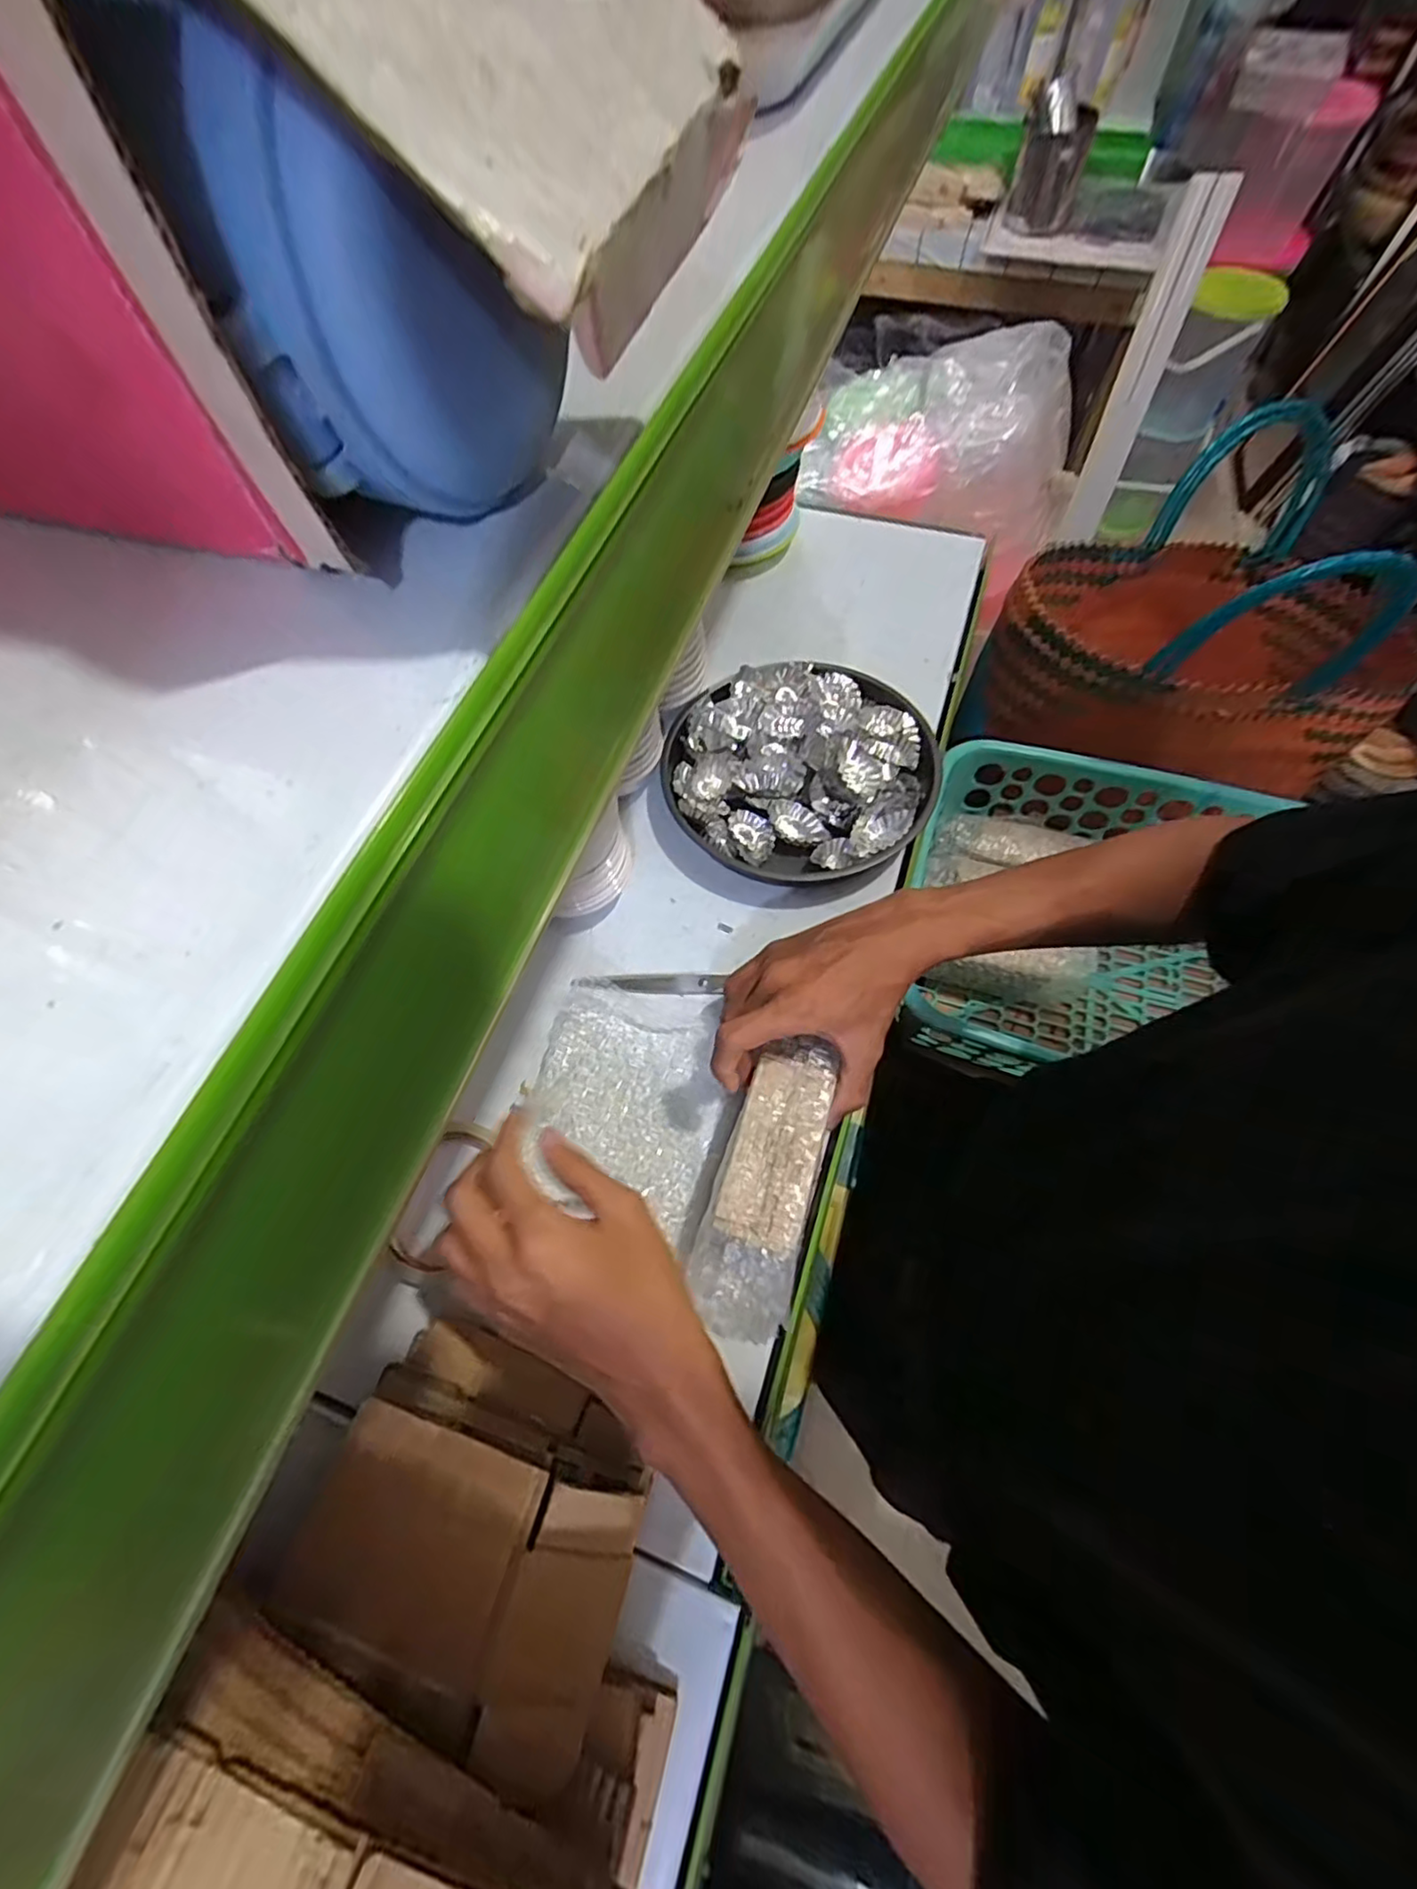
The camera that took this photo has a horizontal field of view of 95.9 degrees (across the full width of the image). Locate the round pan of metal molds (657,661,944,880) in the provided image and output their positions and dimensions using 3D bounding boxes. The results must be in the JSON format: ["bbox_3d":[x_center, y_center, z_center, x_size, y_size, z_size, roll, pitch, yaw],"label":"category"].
[{"bbox_3d":[0.070,-0.142,0.517,0.208,0.049,0.205,-1,64,1],"label":"round pan of metal molds"}]

